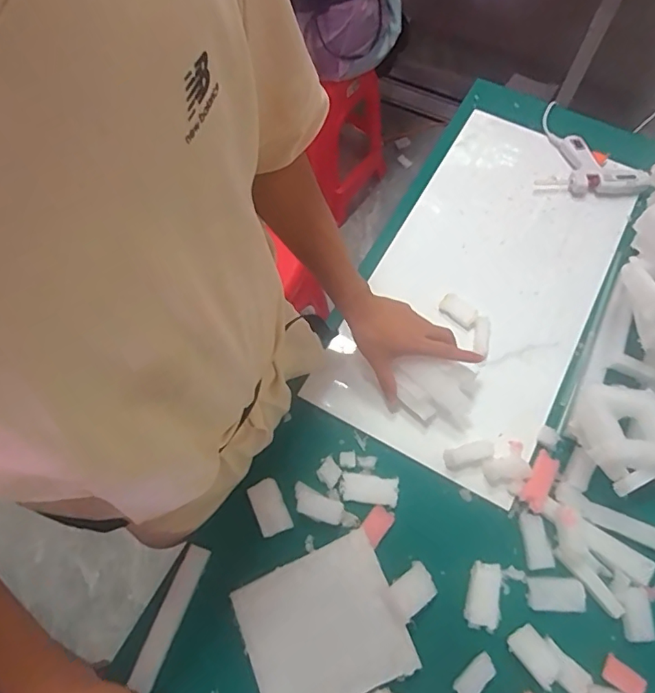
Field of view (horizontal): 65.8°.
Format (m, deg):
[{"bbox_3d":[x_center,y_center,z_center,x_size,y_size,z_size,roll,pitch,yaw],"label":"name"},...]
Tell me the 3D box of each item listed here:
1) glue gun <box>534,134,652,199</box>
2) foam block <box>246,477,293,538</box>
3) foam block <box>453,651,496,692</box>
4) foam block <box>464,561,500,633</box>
[{"bbox_3d":[0.417,-0.292,0.811,0.157,0.033,0.123,9,67,6],"label":"glue gun"},{"bbox_3d":[-0.071,0.196,0.617,0.036,0.018,0.064,-23,68,-9],"label":"foam block"},{"bbox_3d":[0.157,0.352,0.539,0.052,0.018,0.023,-37,70,-14],"label":"foam block"},{"bbox_3d":[0.178,0.284,0.580,0.035,0.010,0.068,10,67,6],"label":"foam block"}]

